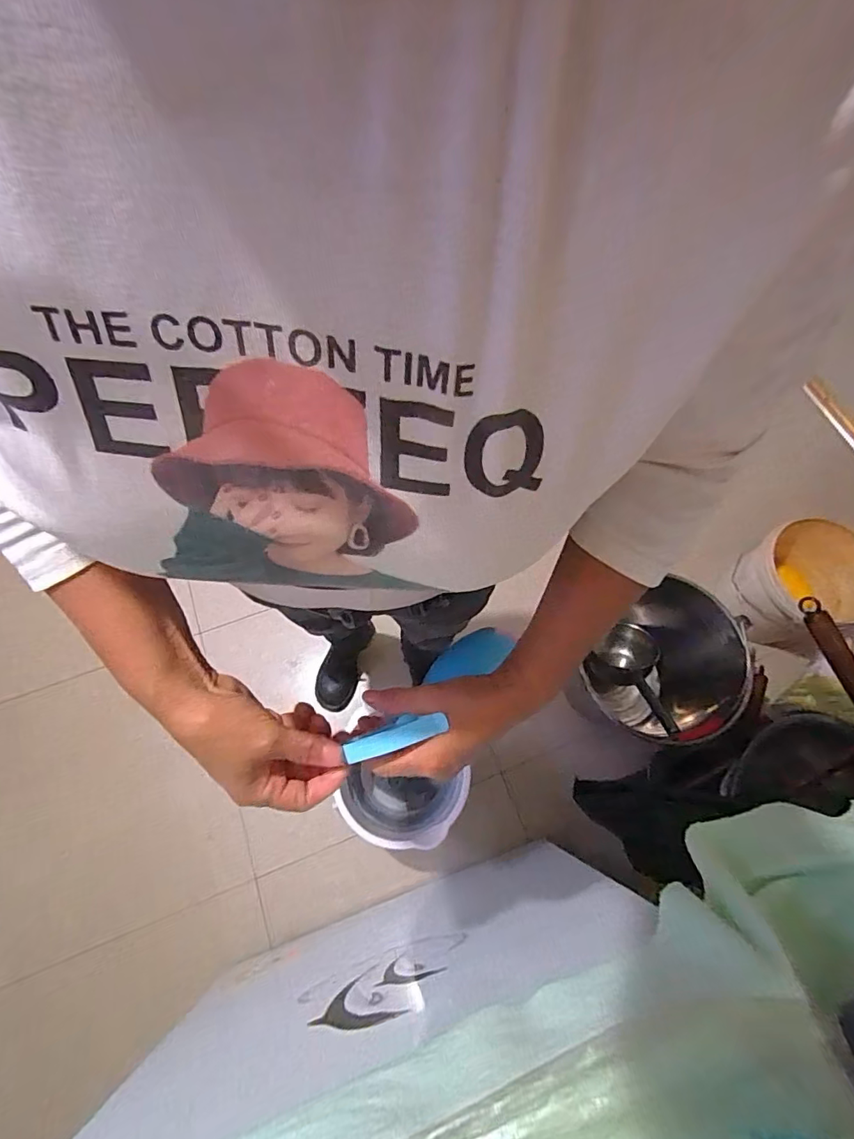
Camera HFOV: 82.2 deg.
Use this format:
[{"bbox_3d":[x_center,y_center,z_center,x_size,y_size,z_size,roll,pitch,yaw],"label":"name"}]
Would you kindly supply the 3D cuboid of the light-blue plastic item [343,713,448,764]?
[{"bbox_3d":[-0.023,0.117,0.348,0.073,0.007,0.018,-22,69,8],"label":"light-blue plastic item"}]

